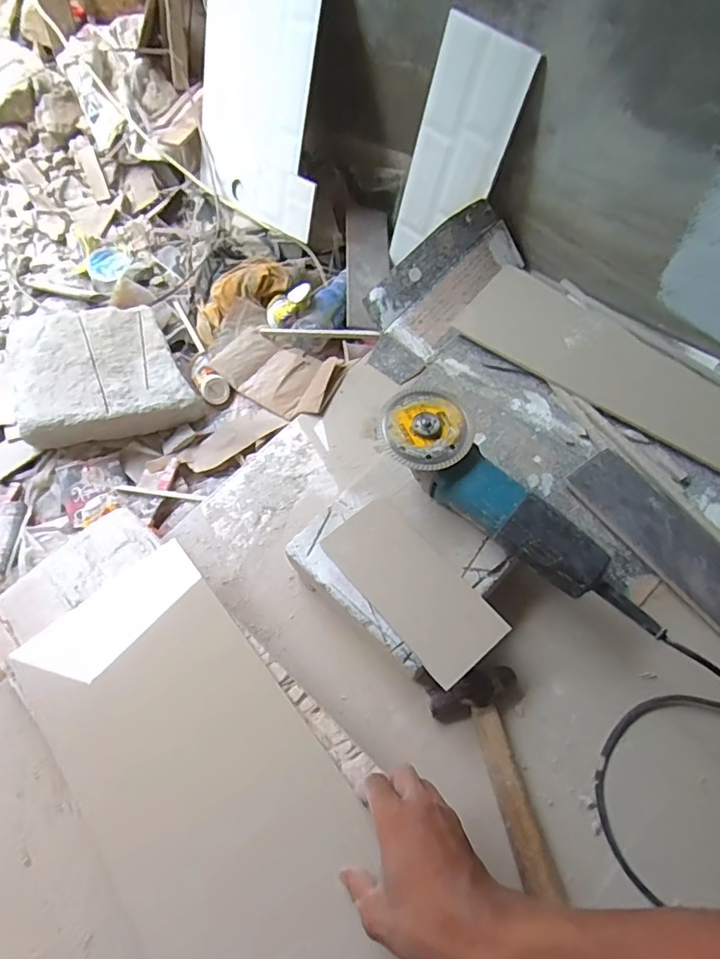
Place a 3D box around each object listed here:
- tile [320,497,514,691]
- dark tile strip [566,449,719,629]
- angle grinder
[{"bbox_3d":[0.056,0.111,0.583,0.089,0.008,0.200,-37,65,-15],"label":"tile"},{"bbox_3d":[0.400,0.114,0.601,0.078,0.016,0.382,-34,64,-14],"label":"dark tile strip"},{"bbox_3d":[0.149,0.039,0.548,0.086,0.077,0.327,-38,65,-16],"label":"angle grinder"}]

